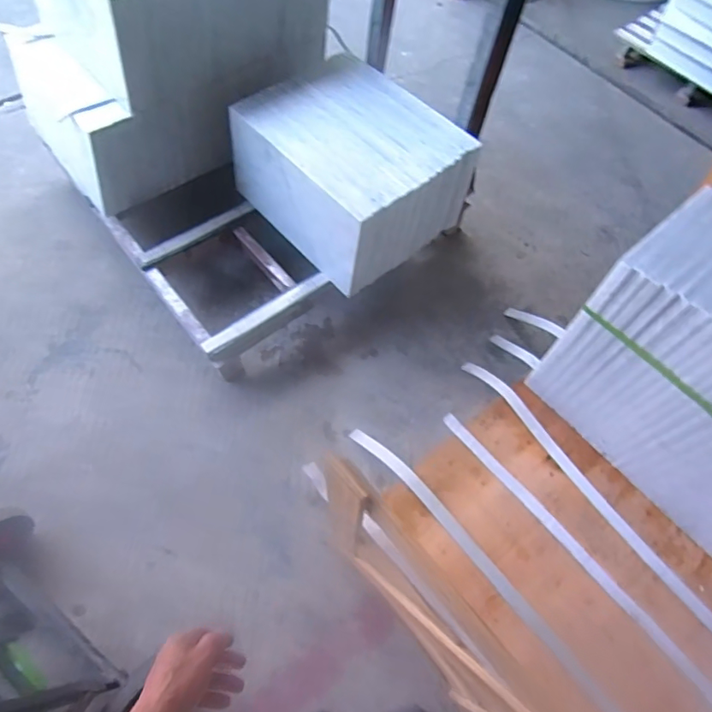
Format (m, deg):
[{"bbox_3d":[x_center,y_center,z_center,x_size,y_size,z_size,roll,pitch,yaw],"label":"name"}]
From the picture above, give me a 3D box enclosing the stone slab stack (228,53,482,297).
[{"bbox_3d":[-0.032,-0.605,1.602,0.510,0.293,0.640,-38,69,-21],"label":"stone slab stack"}]

